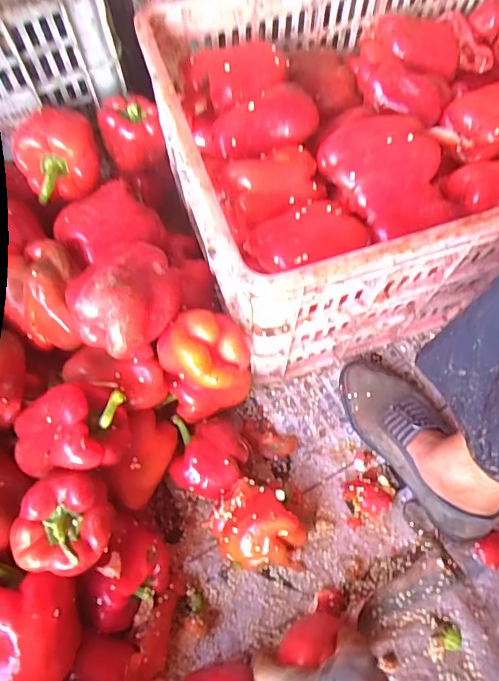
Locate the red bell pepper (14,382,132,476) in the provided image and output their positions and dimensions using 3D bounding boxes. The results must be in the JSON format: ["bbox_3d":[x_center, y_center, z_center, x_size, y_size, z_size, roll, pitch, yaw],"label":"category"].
[{"bbox_3d":[-0.175,0.085,0.470,0.104,0.065,0.086,-3,67,1],"label":"red bell pepper"}]

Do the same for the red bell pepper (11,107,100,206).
[{"bbox_3d":[-0.235,-0.229,0.594,0.097,0.080,0.071,-38,71,-13],"label":"red bell pepper"}]

